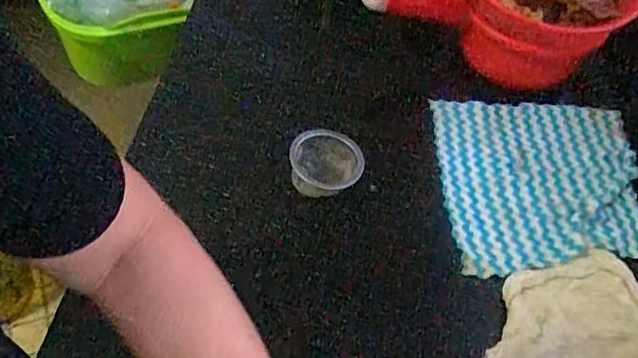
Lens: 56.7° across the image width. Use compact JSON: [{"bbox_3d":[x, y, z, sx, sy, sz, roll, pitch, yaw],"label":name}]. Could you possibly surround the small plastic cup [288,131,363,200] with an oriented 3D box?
[{"bbox_3d":[0.006,-0.009,0.606,0.073,0.045,0.072,1,52,-2],"label":"small plastic cup"}]

